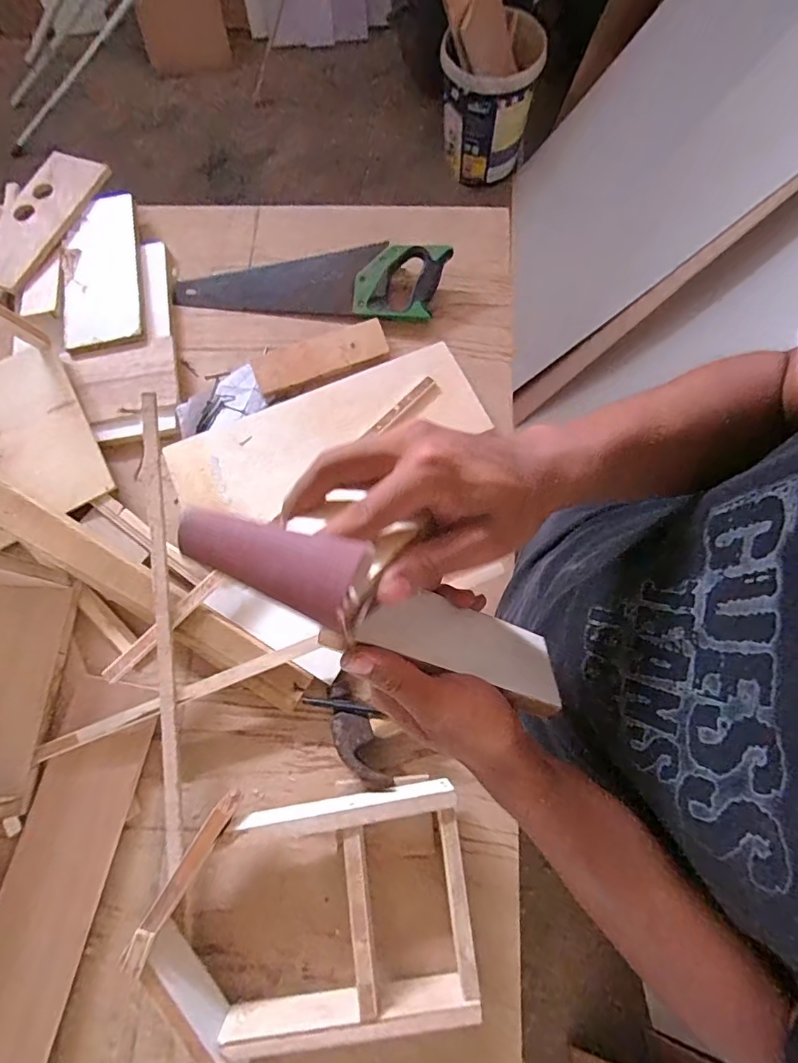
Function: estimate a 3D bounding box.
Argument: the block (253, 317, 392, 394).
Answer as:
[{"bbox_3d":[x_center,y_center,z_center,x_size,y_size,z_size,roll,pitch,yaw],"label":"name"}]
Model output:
[{"bbox_3d":[-0.121,-0.269,0.775,0.204,0.025,0.060,-17,75,-4],"label":"block"}]

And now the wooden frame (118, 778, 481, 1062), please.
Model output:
[{"bbox_3d":[-0.094,0.412,0.547,0.341,0.086,0.252,-8,74,-1],"label":"wooden frame"}]

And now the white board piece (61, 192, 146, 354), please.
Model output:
[{"bbox_3d":[-0.479,-0.417,0.814,0.120,0.018,0.282,-12,74,-2],"label":"white board piece"}]

